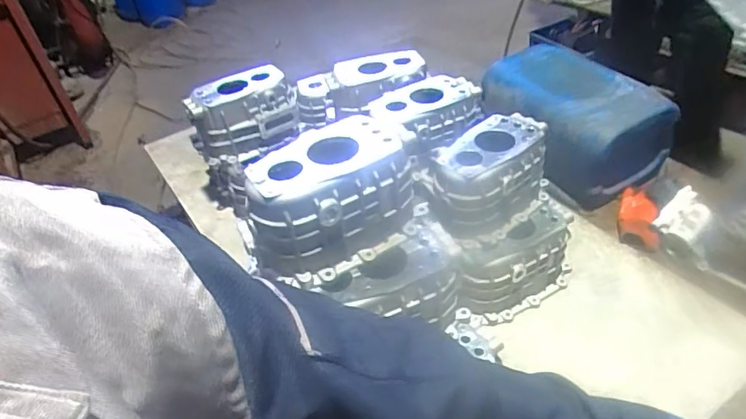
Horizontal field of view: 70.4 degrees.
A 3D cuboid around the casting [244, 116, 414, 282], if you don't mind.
[{"bbox_3d":[-0.073,-0.022,0.824,0.267,0.147,0.153,-27,45,-22],"label":"casting"}]

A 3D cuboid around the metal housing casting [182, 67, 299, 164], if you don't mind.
[{"bbox_3d":[-0.325,-0.232,1.349,0.271,0.169,0.150,-15,41,-9],"label":"metal housing casting"}]

